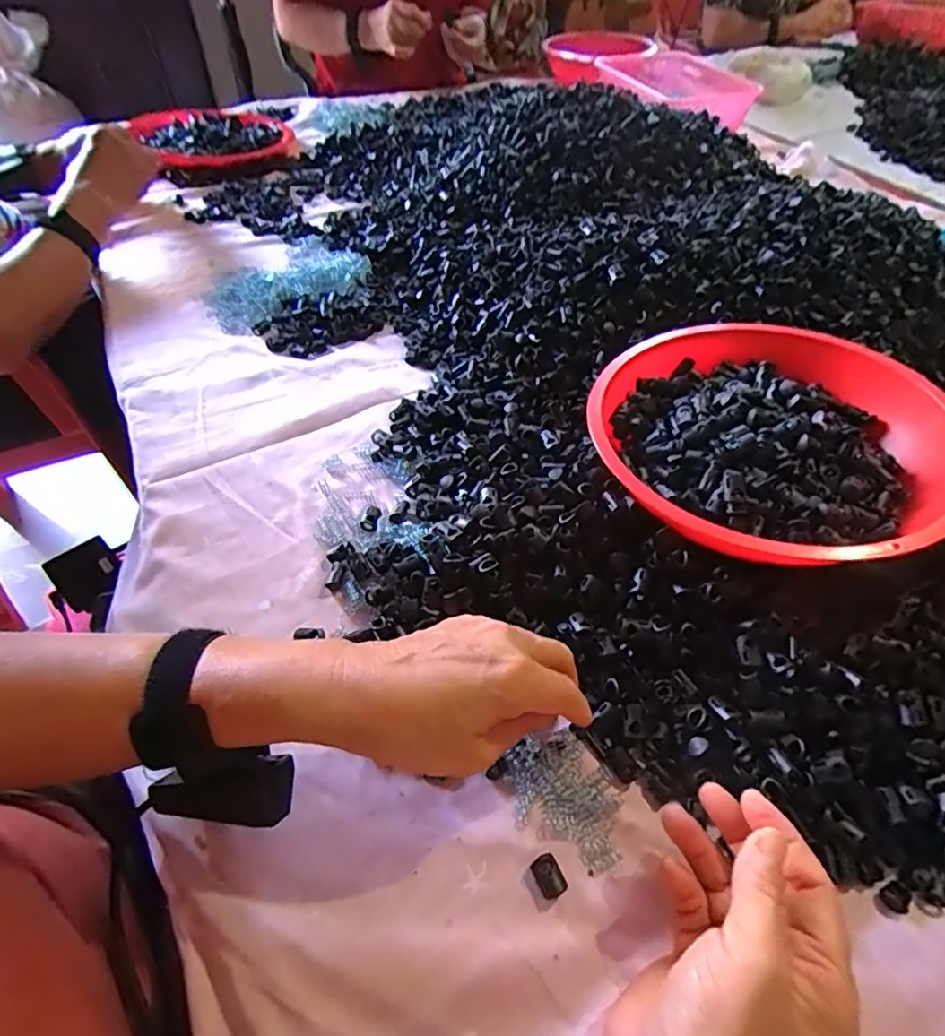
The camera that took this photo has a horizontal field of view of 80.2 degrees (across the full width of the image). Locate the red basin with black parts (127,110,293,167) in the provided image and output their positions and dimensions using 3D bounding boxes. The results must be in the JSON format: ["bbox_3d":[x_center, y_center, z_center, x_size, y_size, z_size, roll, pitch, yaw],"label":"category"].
[{"bbox_3d":[-0.410,-0.628,0.908,0.237,0.041,0.201,-30,56,-24],"label":"red basin with black parts"}]

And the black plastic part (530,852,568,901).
[{"bbox_3d":[0.041,0.190,0.297,0.013,0.009,0.019,-22,53,-19],"label":"black plastic part"}]

